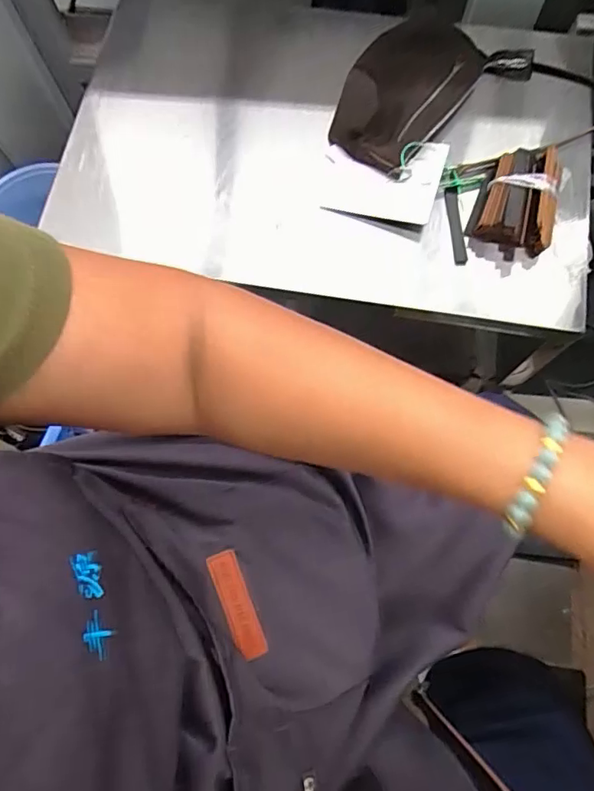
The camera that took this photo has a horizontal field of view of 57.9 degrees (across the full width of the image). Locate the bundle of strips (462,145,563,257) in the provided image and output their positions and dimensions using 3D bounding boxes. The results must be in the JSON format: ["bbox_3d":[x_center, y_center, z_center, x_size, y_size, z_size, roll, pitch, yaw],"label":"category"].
[{"bbox_3d":[0.281,-0.255,0.670,0.097,0.043,0.141,18,75,7],"label":"bundle of strips"}]

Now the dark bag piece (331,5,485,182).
[{"bbox_3d":[0.147,-0.406,0.718,0.143,0.049,0.242,33,77,11],"label":"dark bag piece"}]

